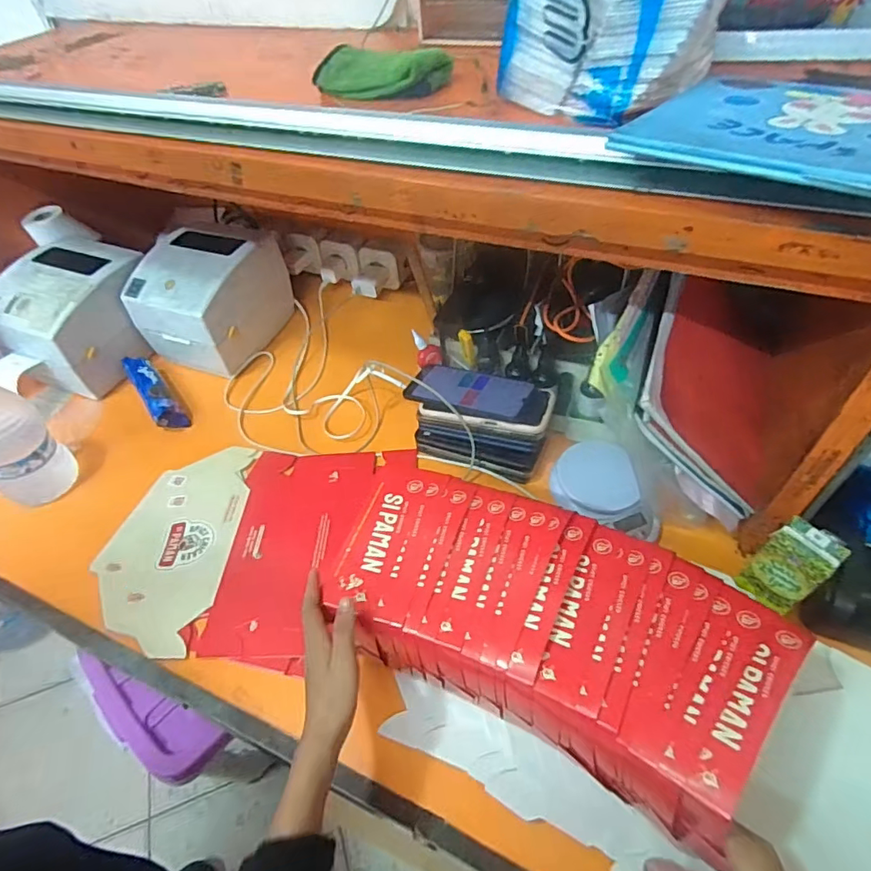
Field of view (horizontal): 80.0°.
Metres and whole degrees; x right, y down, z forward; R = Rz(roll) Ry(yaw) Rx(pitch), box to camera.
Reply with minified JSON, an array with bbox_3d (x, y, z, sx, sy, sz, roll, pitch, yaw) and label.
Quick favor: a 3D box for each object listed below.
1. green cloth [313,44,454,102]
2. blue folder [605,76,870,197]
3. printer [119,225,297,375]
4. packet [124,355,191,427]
[{"bbox_3d":[-0.057,-0.377,0.541,0.133,0.034,0.068,20,53,21],"label":"green cloth"},{"bbox_3d":[0.246,-0.205,0.339,0.188,0.011,0.196,32,58,29],"label":"blue folder"},{"bbox_3d":[-0.380,-0.239,0.882,0.169,0.168,0.205,13,51,16],"label":"printer"},{"bbox_3d":[-0.459,-0.075,0.849,0.045,0.048,0.176,-33,53,-22],"label":"packet"}]

